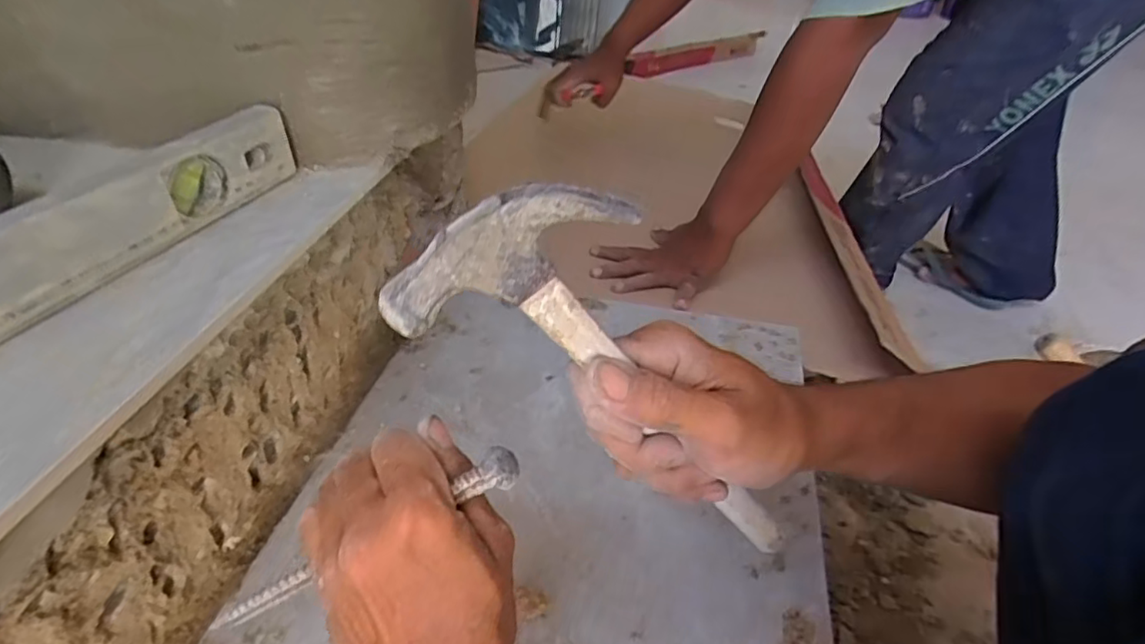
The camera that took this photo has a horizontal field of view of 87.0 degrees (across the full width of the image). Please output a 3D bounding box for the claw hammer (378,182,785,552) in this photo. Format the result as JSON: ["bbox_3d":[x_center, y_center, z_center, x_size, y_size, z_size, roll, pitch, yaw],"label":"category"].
[{"bbox_3d":[0.041,0.044,0.291,0.094,0.265,0.027,-31,34,21],"label":"claw hammer"}]

